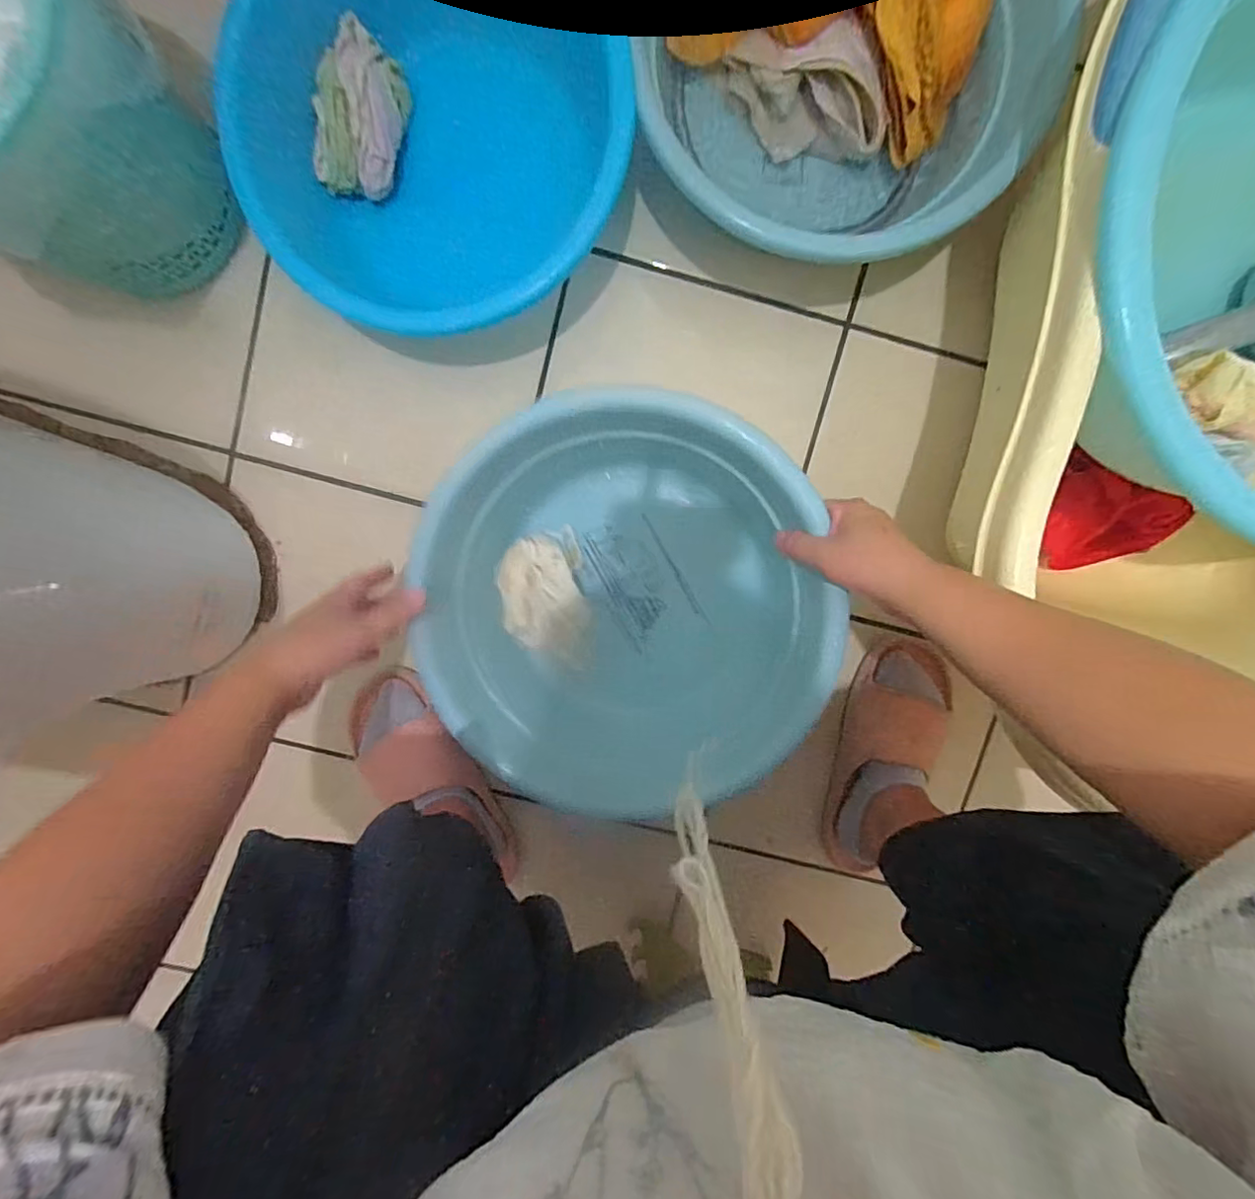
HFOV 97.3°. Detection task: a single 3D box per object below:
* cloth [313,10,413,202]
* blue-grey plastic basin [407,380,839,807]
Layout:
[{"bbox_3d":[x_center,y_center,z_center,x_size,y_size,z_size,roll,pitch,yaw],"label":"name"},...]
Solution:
[{"bbox_3d":[-0.254,-0.459,0.525,0.068,0.049,0.130,15,96,-4],"label":"cloth"},{"bbox_3d":[-0.015,0.003,0.530,0.330,0.152,0.326,0,97,-2],"label":"blue-grey plastic basin"}]

